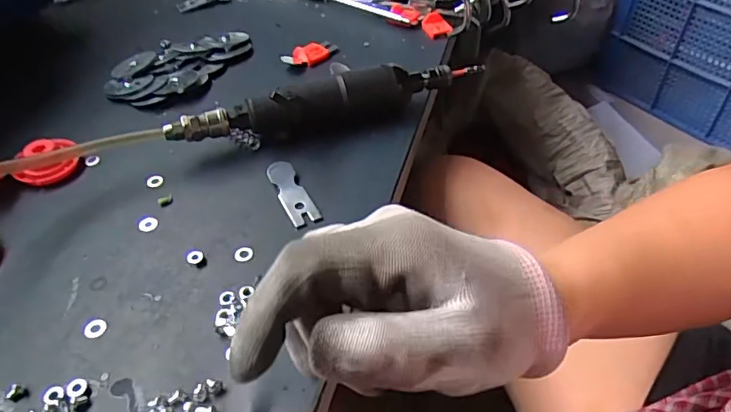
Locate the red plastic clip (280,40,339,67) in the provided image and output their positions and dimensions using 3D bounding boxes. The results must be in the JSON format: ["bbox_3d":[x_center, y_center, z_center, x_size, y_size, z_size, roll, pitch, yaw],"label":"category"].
[{"bbox_3d":[-0.056,-0.154,0.540,0.062,0.016,0.022,-27,50,-22],"label":"red plastic clip"}]

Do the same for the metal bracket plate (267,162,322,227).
[{"bbox_3d":[-0.054,-0.010,0.395,0.020,0.004,0.064,-27,56,-12],"label":"metal bracket plate"}]

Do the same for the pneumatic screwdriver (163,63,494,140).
[{"bbox_3d":[-0.024,-0.088,0.448,0.276,0.042,0.037,-16,46,-12],"label":"pneumatic screwdriver"}]

